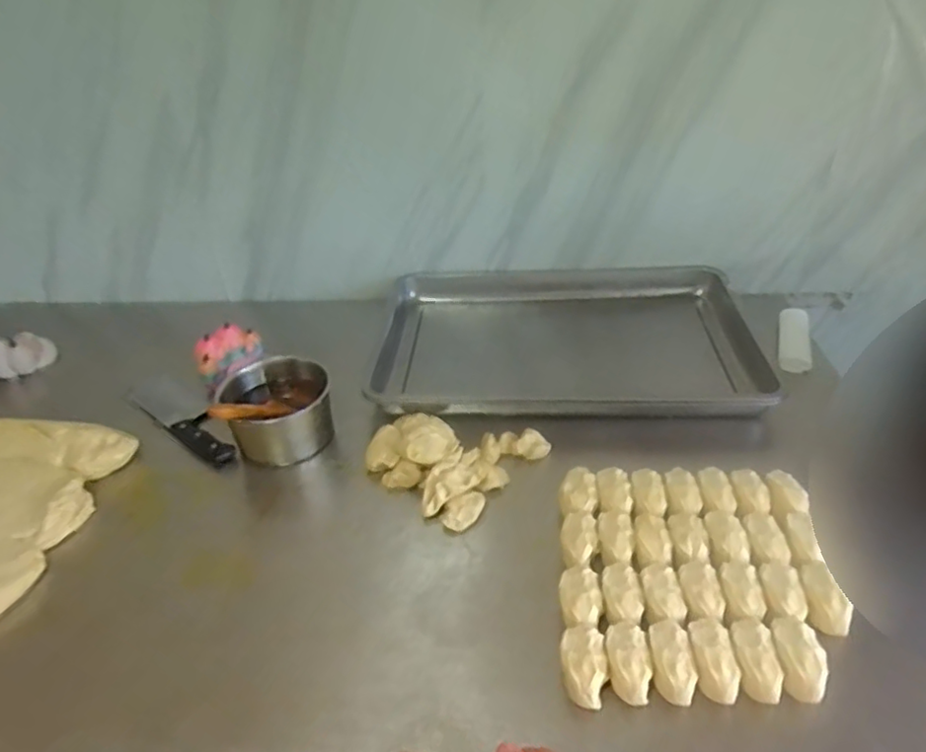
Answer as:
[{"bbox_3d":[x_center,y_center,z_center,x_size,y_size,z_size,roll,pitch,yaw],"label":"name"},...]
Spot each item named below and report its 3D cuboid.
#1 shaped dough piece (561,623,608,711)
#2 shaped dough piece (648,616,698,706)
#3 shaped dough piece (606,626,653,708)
[{"bbox_3d":[0.118,0.286,0.620,0.041,0.052,0.074,1,35,8],"label":"shaped dough piece"},{"bbox_3d":[0.201,0.280,0.612,0.040,0.051,0.077,4,36,12],"label":"shaped dough piece"},{"bbox_3d":[0.160,0.284,0.620,0.045,0.047,0.074,4,36,12],"label":"shaped dough piece"}]

